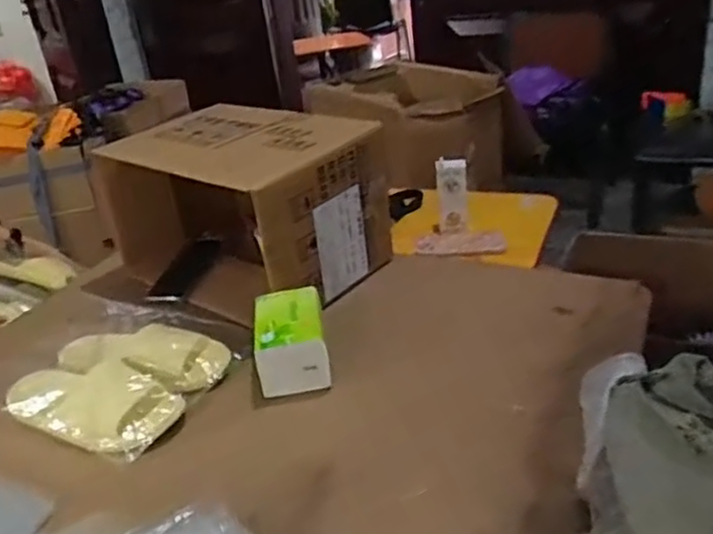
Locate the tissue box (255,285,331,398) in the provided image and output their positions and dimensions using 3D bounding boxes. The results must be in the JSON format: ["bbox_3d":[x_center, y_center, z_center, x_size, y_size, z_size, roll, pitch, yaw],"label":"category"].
[{"bbox_3d":[-0.088,0.096,0.904,0.090,0.086,0.119,-7,28,-4],"label":"tissue box"}]

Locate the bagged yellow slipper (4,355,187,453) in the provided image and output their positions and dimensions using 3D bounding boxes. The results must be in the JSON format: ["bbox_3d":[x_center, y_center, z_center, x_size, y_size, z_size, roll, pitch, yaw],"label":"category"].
[{"bbox_3d":[-0.343,0.167,0.856,0.246,0.043,0.112,10,32,25],"label":"bagged yellow slipper"}]

